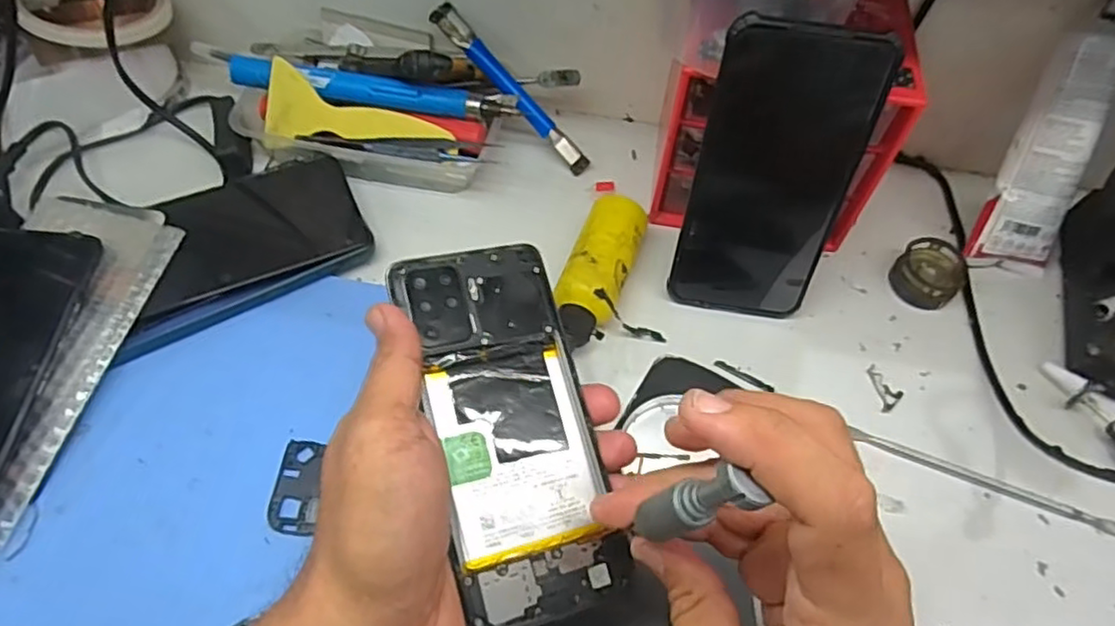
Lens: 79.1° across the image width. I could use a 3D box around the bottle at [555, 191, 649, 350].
[{"bbox_3d":[0.024,-0.024,0.396,0.035,0.036,0.100,19,58,9],"label":"bottle"}]

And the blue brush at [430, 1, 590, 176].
[{"bbox_3d":[-0.029,-0.148,0.451,0.140,0.010,0.016,46,61,-11],"label":"blue brush"}]

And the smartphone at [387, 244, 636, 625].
[{"bbox_3d":[-0.020,0.044,0.286,0.068,0.004,0.156,-11,71,-21],"label":"smartphone"}]

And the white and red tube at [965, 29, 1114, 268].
[{"bbox_3d":[0.291,-0.093,0.398,0.042,0.132,0.024,12,22,4],"label":"white and red tube"}]

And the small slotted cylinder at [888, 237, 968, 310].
[{"bbox_3d":[0.230,-0.025,0.417,0.040,0.018,0.038,2,57,-2],"label":"small slotted cylinder"}]

